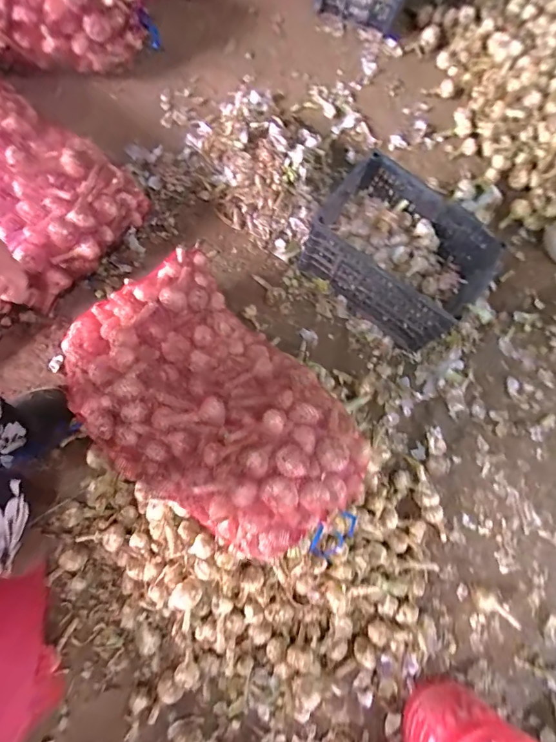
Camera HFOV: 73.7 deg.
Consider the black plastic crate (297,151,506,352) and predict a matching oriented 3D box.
[{"bbox_3d":[0.319,-0.339,1.017,0.476,0.213,0.356,40,76,5],"label":"black plastic crate"}]

